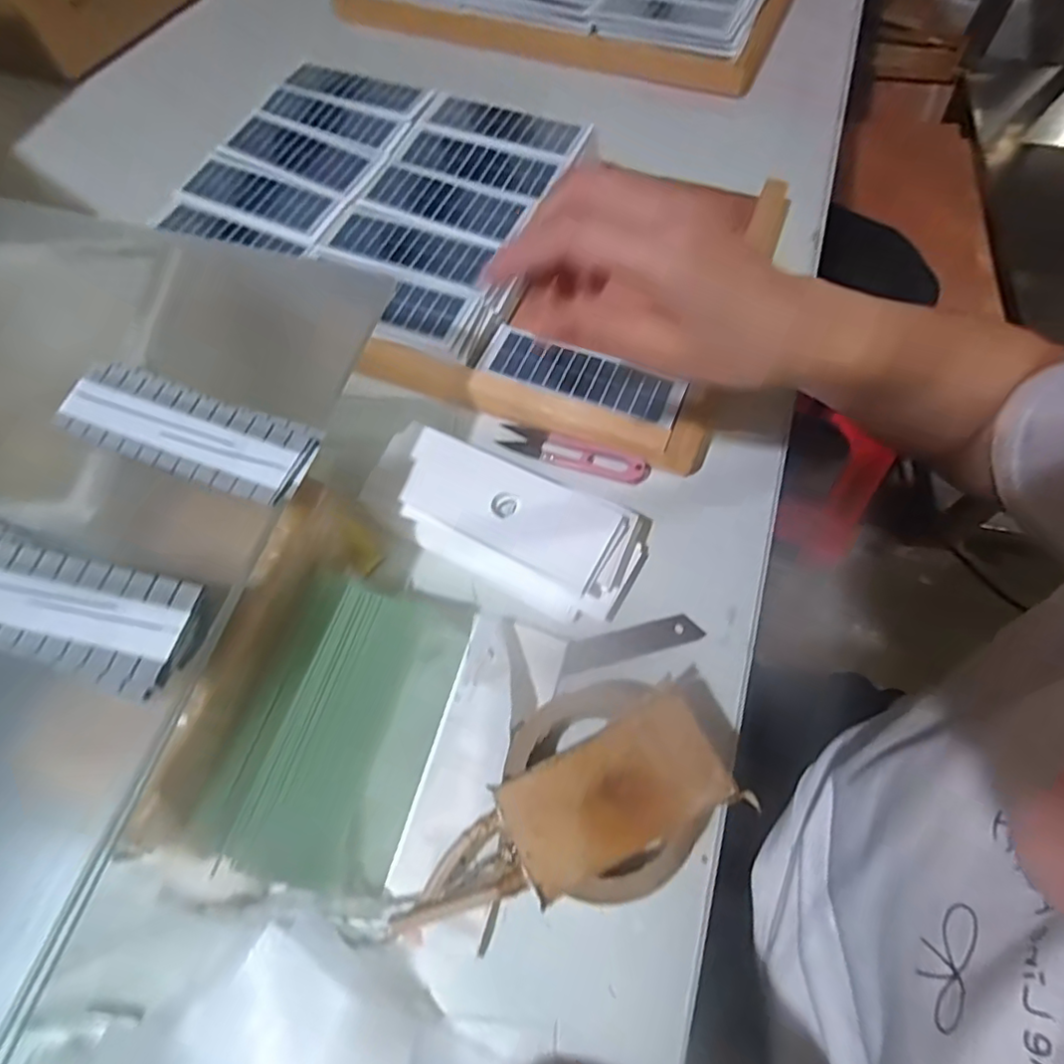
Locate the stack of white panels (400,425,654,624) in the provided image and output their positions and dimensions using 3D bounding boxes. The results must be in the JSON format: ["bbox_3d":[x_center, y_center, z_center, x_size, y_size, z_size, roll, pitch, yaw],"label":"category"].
[{"bbox_3d":[-0.014,-0.005,0.360,0.156,0.041,0.066,23,65,13],"label":"stack of white panels"}]

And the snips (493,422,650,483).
[{"bbox_3d":[0.028,-0.053,0.406,0.102,0.010,0.022,20,65,12],"label":"snips"}]

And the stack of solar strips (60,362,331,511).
[{"bbox_3d":[-0.165,-0.048,0.285,0.125,0.005,0.043,19,71,9],"label":"stack of solar strips"}]

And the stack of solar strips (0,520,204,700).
[{"bbox_3d":[-0.196,0.028,0.241,0.124,0.011,0.047,13,64,8],"label":"stack of solar strips"}]

